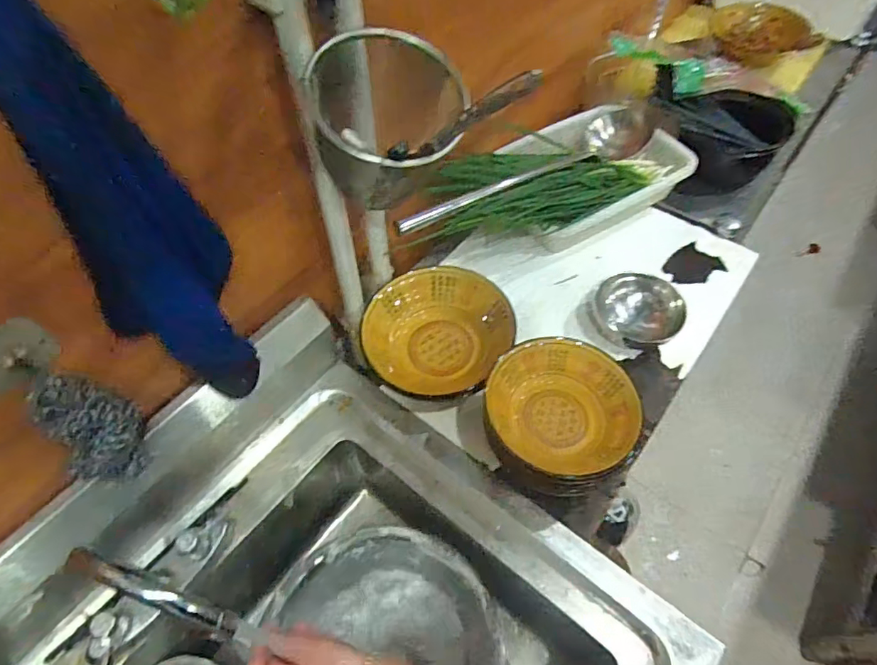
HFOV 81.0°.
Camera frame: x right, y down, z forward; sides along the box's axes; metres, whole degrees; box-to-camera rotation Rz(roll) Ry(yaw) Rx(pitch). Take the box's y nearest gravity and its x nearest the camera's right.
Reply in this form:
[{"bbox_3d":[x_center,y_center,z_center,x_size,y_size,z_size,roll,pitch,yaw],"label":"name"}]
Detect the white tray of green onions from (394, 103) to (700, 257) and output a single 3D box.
[{"bbox_3d":[0.164,-0.230,0.816,0.478,0.107,0.204,-26,59,-16],"label":"white tray of green onions"}]

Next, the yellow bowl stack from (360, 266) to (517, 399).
[{"bbox_3d":[-0.001,0.000,0.700,0.197,0.066,0.170,-1,55,1],"label":"yellow bowl stack"}]

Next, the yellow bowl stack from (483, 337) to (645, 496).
[{"bbox_3d":[0.141,0.100,0.613,0.173,0.092,0.158,3,55,4],"label":"yellow bowl stack"}]

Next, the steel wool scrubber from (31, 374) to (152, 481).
[{"bbox_3d":[-0.320,0.093,0.478,0.048,0.139,0.065,2,55,3],"label":"steel wool scrubber"}]

